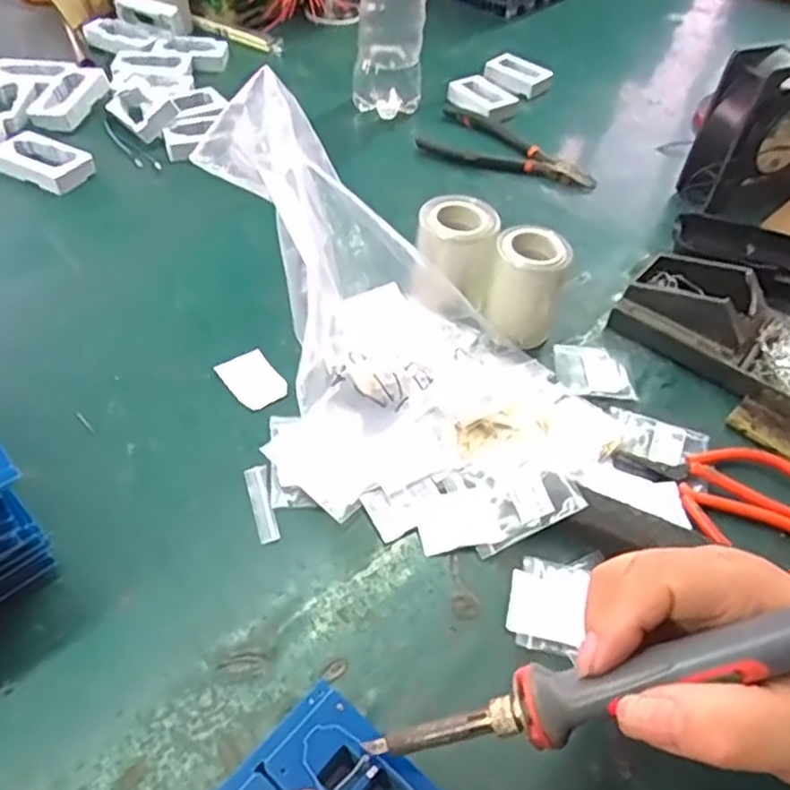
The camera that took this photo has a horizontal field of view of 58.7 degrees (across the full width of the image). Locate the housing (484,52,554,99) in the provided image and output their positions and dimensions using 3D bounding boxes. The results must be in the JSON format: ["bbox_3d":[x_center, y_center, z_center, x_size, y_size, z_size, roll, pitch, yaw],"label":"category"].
[{"bbox_3d":[0.126,-0.328,0.718,0.065,0.015,0.051,31,53,21],"label":"housing"}]

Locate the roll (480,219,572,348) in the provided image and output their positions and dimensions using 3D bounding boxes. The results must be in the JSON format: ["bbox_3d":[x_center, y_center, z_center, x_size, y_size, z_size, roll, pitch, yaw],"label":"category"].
[{"bbox_3d":[0.084,-0.072,0.453,0.045,0.064,0.044,3,49,-4],"label":"roll"}]

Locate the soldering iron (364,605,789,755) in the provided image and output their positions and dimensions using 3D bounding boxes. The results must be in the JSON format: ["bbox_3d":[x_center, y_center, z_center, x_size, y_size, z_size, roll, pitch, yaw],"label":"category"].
[{"bbox_3d":[0.093,0.094,0.237,0.223,0.020,0.019,-22,48,16],"label":"soldering iron"}]

